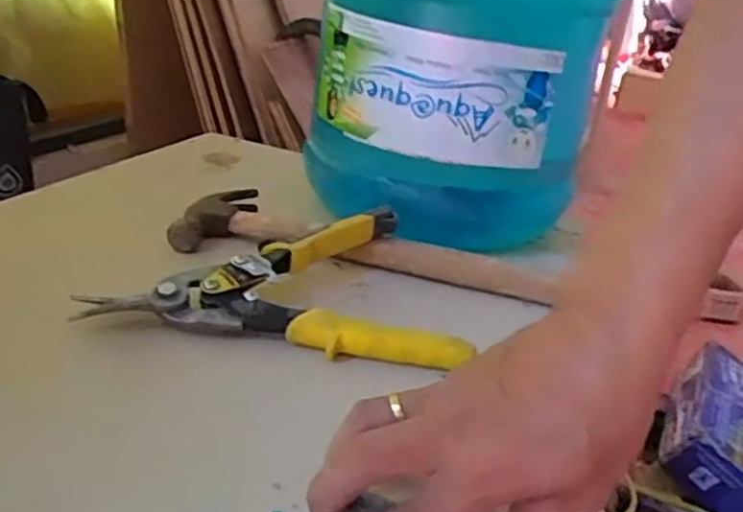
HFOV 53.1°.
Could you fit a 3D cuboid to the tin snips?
[{"bbox_3d":[-0.052,0.008,0.519,0.234,0.045,0.175,9,23,3],"label":"tin snips"}]

